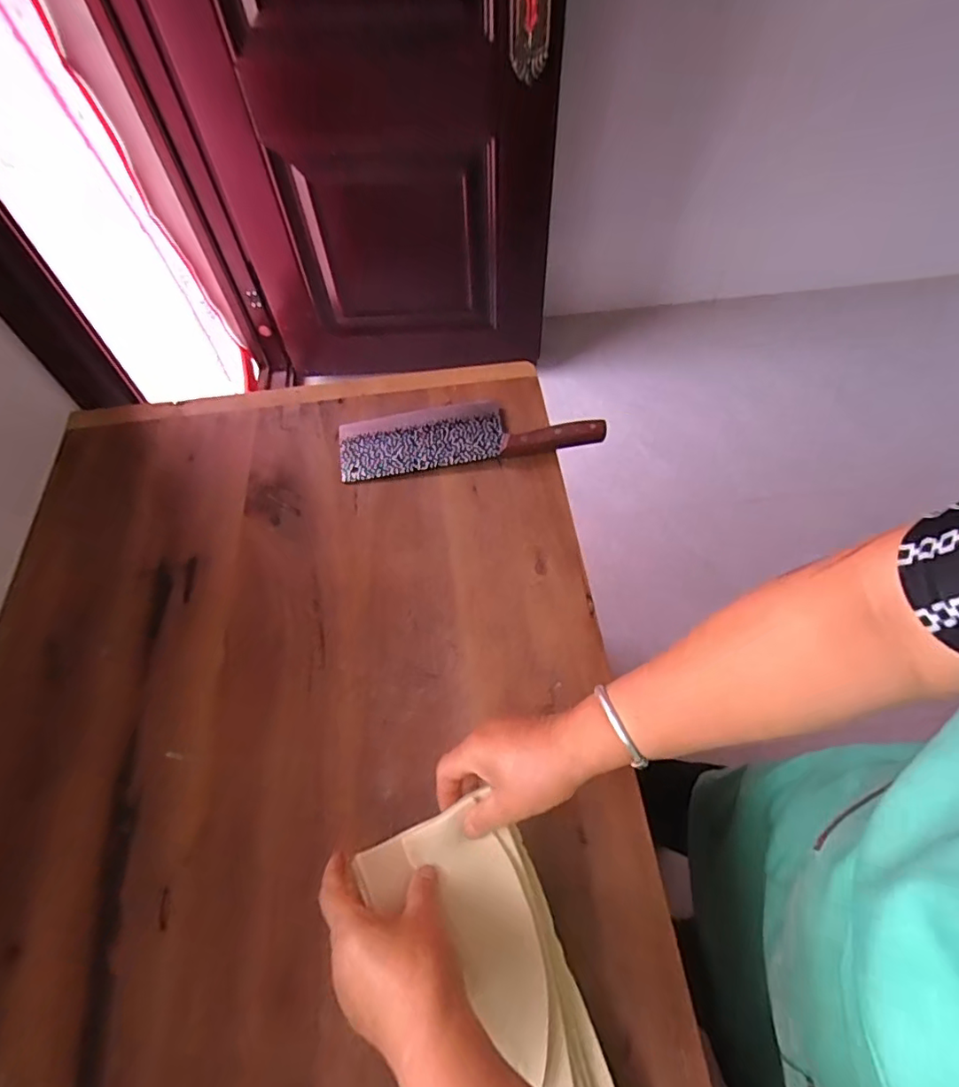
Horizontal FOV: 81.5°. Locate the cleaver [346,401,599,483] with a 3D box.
[{"bbox_3d":[-0.015,-0.135,0.653,0.298,0.022,0.090,-7,59,-2],"label":"cleaver"}]

